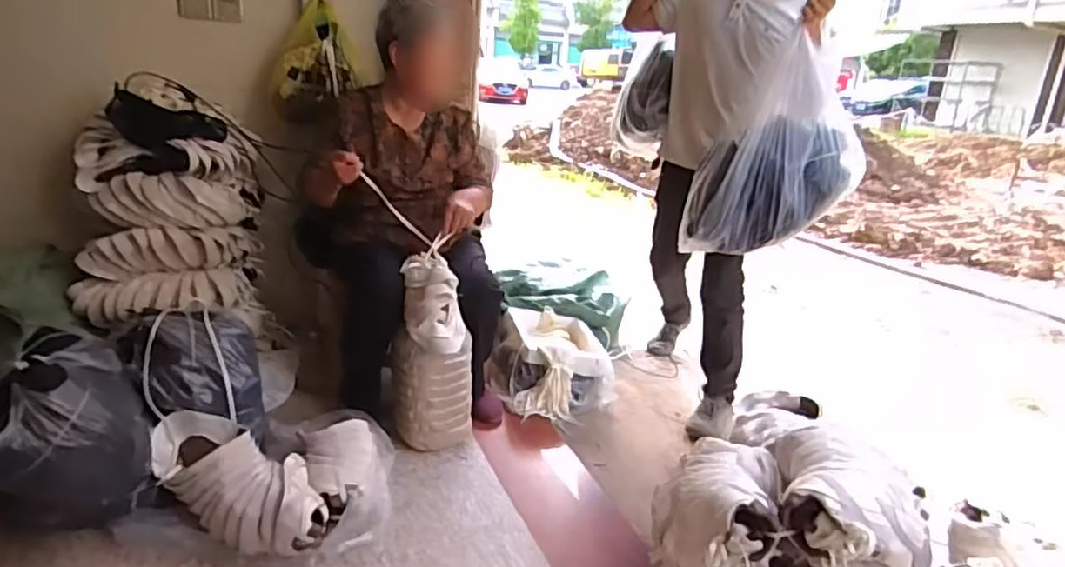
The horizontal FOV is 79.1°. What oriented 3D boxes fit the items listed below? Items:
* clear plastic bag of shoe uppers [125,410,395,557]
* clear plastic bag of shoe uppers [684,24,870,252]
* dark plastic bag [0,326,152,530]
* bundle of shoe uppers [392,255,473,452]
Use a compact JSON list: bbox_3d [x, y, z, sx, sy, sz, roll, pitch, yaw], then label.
[{"bbox_3d":[-0.522,0.391,1.400,0.479,0.156,0.423,8,19,12],"label":"clear plastic bag of shoe uppers"},{"bbox_3d":[0.640,-0.348,1.679,0.379,0.527,0.252,14,21,27],"label":"clear plastic bag of shoe uppers"},{"bbox_3d":[-0.908,0.295,1.250,0.277,0.321,0.299,-9,23,-34],"label":"dark plastic bag"},{"bbox_3d":[-0.240,0.188,1.578,0.201,0.461,0.150,1,19,-11],"label":"bundle of shoe uppers"}]

